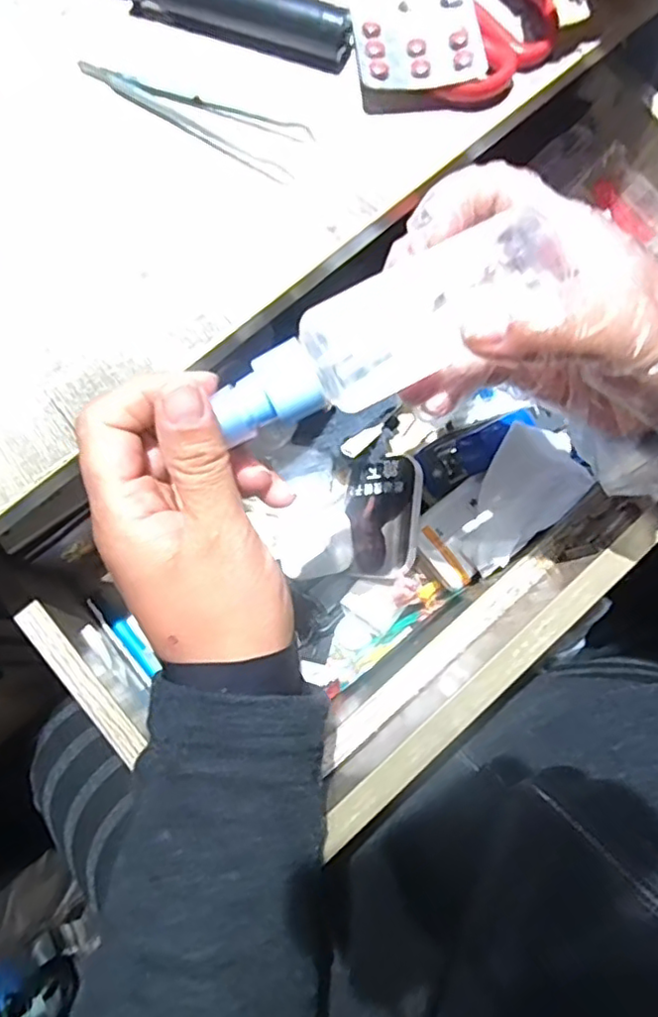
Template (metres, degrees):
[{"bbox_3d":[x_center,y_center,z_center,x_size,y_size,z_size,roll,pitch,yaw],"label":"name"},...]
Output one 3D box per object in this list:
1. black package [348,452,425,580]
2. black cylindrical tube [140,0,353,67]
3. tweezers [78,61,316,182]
[{"bbox_3d":[0.035,0.005,0.414,0.055,0.009,0.080,-8,73,40],"label":"black package"},{"bbox_3d":[-0.049,-0.268,0.329,0.126,0.018,0.021,19,77,4],"label":"black cylindrical tube"},{"bbox_3d":[-0.072,-0.213,0.325,0.126,0.004,0.032,29,78,7],"label":"tweezers"}]

